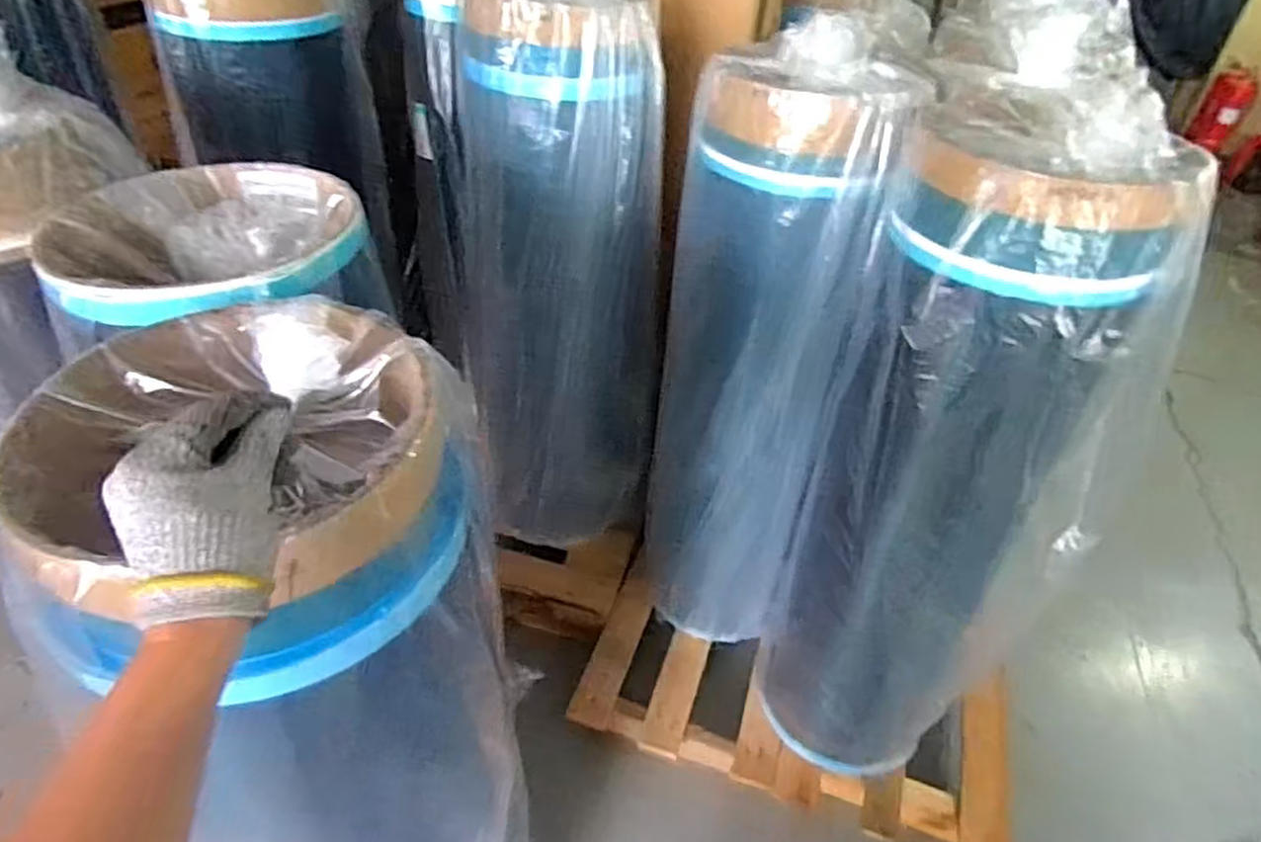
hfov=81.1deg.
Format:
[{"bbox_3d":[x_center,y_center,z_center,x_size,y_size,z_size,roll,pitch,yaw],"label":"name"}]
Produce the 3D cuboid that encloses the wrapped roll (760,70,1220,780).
[{"bbox_3d":[0.461,0.098,1.139,0.344,1.099,0.331,3,39,-2],"label":"wrapped roll"}]

